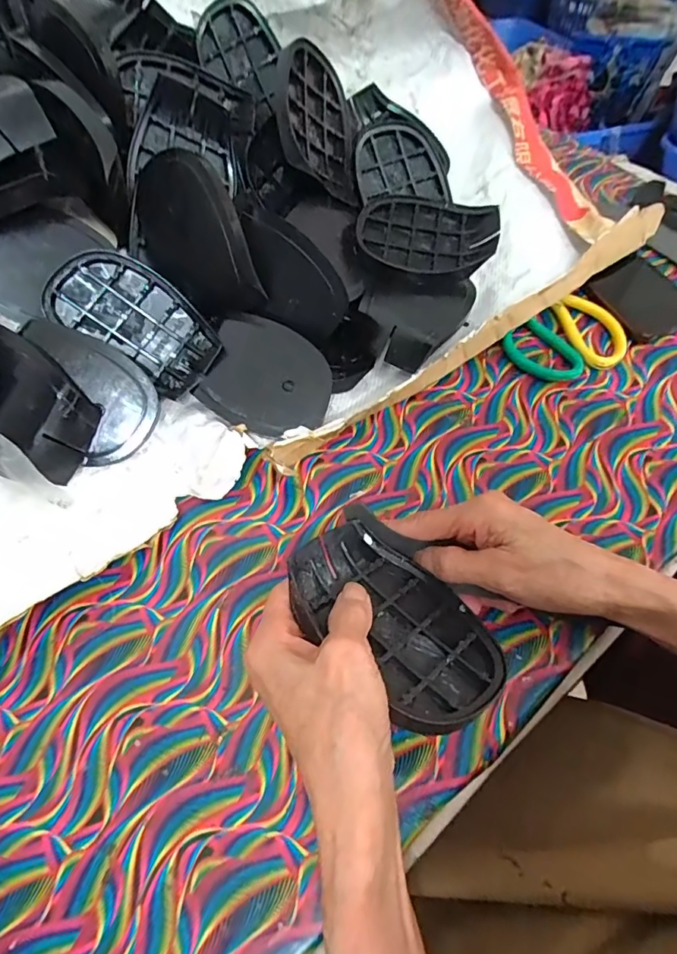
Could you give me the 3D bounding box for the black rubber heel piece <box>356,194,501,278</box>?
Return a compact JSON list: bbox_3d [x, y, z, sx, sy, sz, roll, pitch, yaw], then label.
[{"bbox_3d":[0.082,-0.222,0.455,0.123,0.019,0.087,5,59,5],"label":"black rubber heel piece"}]

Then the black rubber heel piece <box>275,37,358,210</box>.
[{"bbox_3d":[-0.016,-0.315,0.445,0.022,0.091,0.113,-1,80,41],"label":"black rubber heel piece"}]

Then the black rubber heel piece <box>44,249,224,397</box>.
[{"bbox_3d":[-0.156,-0.123,0.389,0.125,0.023,0.072,34,92,-15],"label":"black rubber heel piece"}]

